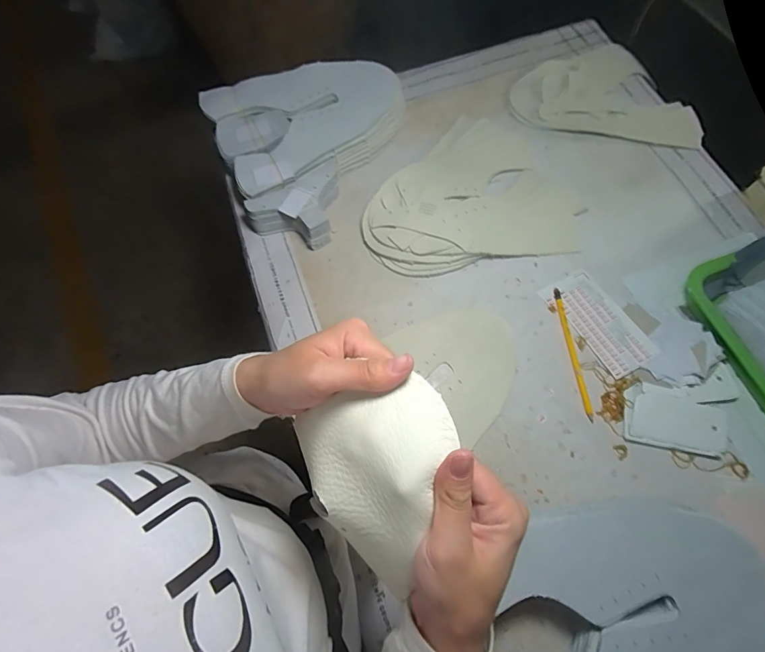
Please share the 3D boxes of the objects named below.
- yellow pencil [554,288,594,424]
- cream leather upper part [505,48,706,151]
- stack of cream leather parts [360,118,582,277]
[{"bbox_3d":[0.245,0.033,0.520,0.009,0.005,0.176,-5,69,-1],"label":"yellow pencil"},{"bbox_3d":[0.367,-0.387,0.658,0.282,0.013,0.195,15,71,7],"label":"cream leather upper part"},{"bbox_3d":[0.120,-0.206,0.588,0.313,0.037,0.252,-10,70,-3],"label":"stack of cream leather parts"}]

